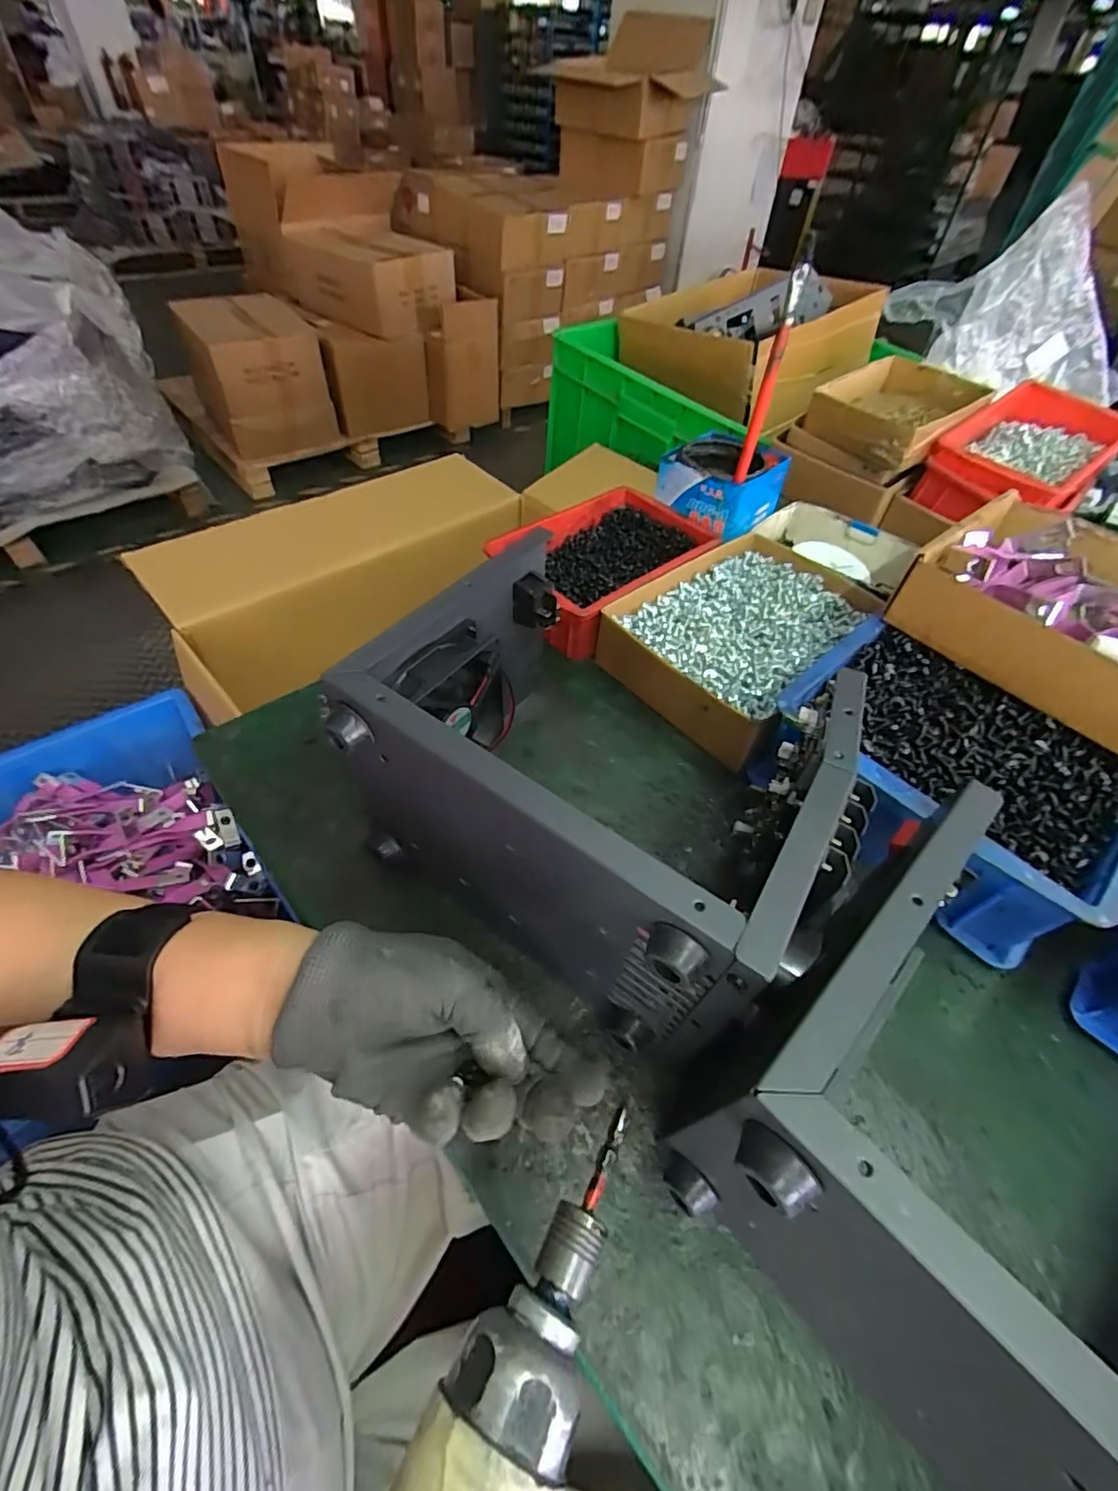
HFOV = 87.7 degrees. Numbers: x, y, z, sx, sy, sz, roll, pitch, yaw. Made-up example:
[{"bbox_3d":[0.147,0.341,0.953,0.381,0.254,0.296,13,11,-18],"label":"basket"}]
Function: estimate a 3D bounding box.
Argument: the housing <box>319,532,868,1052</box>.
[{"bbox_3d":[0.019,0.020,0.334,0.230,0.145,0.181,30,54,19],"label":"housing"}]

